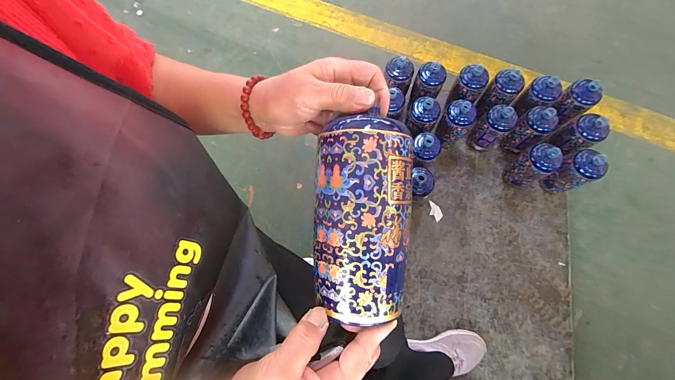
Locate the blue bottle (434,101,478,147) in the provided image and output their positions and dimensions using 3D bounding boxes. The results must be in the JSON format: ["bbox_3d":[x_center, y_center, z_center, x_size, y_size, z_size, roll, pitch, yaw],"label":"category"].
[{"bbox_3d":[0.332,-0.180,0.853,0.079,0.177,0.074,29,77,10],"label":"blue bottle"}]

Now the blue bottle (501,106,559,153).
[{"bbox_3d":[0.529,-0.157,0.833,0.071,0.169,0.070,-1,74,2],"label":"blue bottle"}]

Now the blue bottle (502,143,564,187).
[{"bbox_3d":[0.524,-0.058,0.811,0.065,0.176,0.080,-29,75,-6],"label":"blue bottle"}]

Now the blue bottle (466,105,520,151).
[{"bbox_3d":[0.438,-0.168,0.851,0.082,0.173,0.070,37,79,12],"label":"blue bottle"}]

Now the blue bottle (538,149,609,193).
[{"bbox_3d":[0.624,-0.039,0.799,0.072,0.172,0.080,-24,75,-4],"label":"blue bottle"}]

